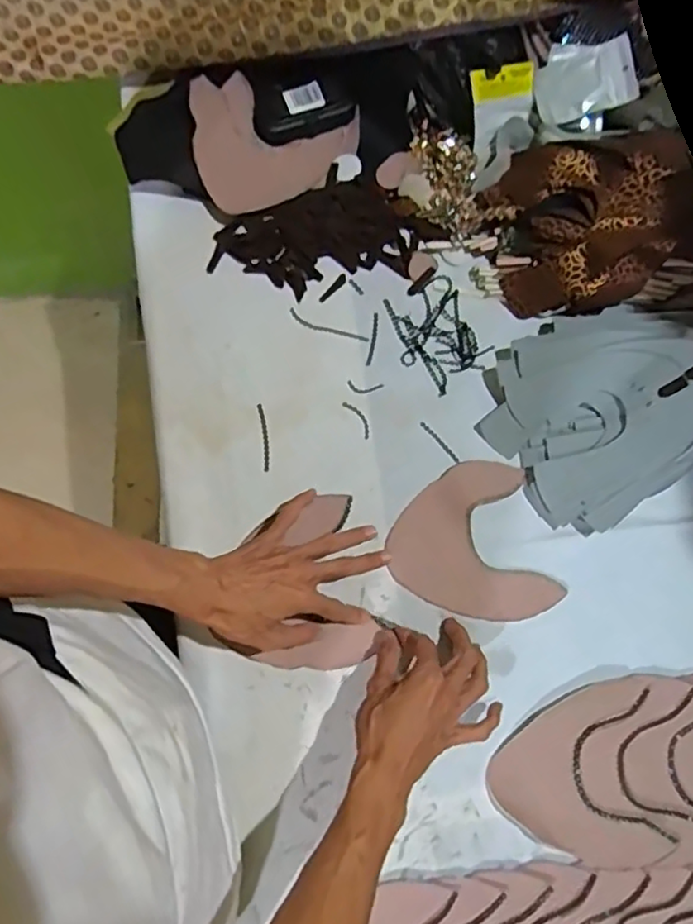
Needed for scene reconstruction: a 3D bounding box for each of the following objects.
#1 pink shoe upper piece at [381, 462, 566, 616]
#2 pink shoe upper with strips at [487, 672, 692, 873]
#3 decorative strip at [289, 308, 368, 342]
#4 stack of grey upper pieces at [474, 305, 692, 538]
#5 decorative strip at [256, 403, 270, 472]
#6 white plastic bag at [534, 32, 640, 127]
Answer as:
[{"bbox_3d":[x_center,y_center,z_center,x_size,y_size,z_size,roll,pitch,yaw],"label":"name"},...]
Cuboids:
[{"bbox_3d":[0.122,0.084,0.627,0.153,0.006,0.157,-13,78,-4],"label":"pink shoe upper piece"},{"bbox_3d":[0.286,0.293,0.592,0.283,0.005,0.166,-7,78,-3],"label":"pink shoe upper with strips"},{"bbox_3d":[-0.020,-0.143,0.670,0.088,0.004,0.016,21,78,3],"label":"decorative strip"},{"bbox_3d":[0.272,-0.067,0.626,0.245,0.080,0.206,-32,80,-8],"label":"stack of grey upper pieces"},{"bbox_3d":[-0.085,-0.025,0.641,0.008,0.007,0.070,-7,78,-3],"label":"decorative strip"},{"bbox_3d":[0.257,-0.417,0.675,0.099,0.009,0.083,-10,89,17],"label":"white plastic bag"}]

